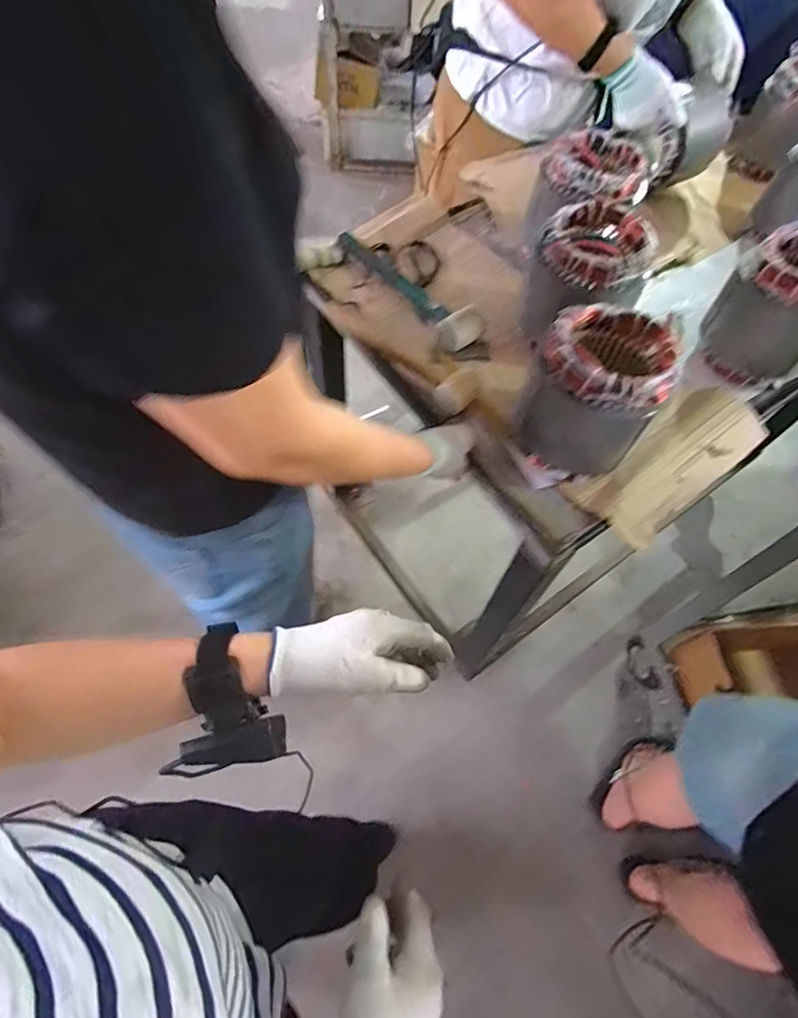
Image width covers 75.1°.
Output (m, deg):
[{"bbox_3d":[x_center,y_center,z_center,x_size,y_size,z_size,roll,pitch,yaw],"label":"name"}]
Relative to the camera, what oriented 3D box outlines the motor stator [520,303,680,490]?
[{"bbox_3d":[0.229,-0.133,0.615,0.138,0.159,0.138,-1,60,-5],"label":"motor stator"}]

